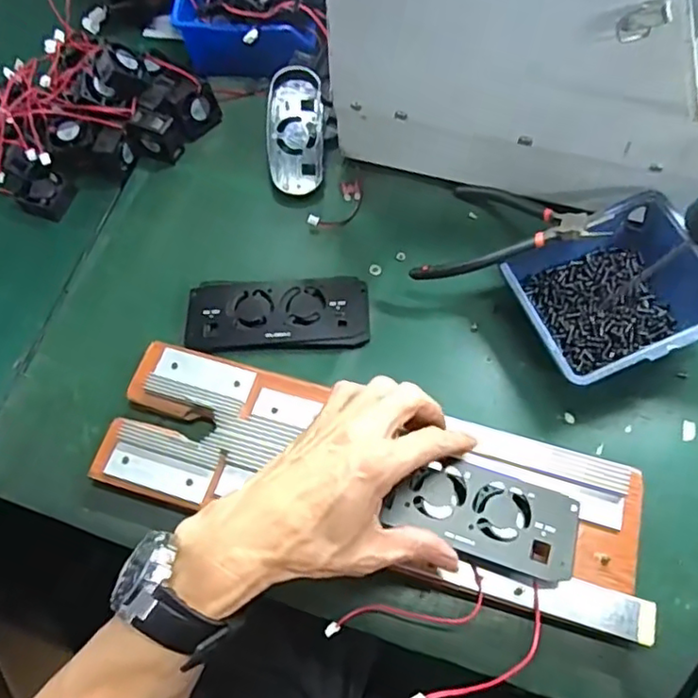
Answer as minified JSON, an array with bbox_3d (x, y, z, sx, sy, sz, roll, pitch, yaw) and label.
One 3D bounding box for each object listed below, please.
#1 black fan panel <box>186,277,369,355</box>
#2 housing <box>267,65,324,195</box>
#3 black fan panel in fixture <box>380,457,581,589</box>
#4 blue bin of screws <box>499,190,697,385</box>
[{"bbox_3d":[-0.058,-0.027,0.509,0.146,0.016,0.062,-2,65,0],"label":"black fan panel"},{"bbox_3d":[-0.049,-0.200,0.569,0.048,0.014,0.112,0,90,1],"label":"housing"},{"bbox_3d":[0.088,0.110,0.408,0.115,0.019,0.058,17,67,9],"label":"black fan panel in fixture"},{"bbox_3d":[0.200,-0.040,0.477,0.136,0.051,0.119,-21,67,-8],"label":"blue bin of screws"}]

